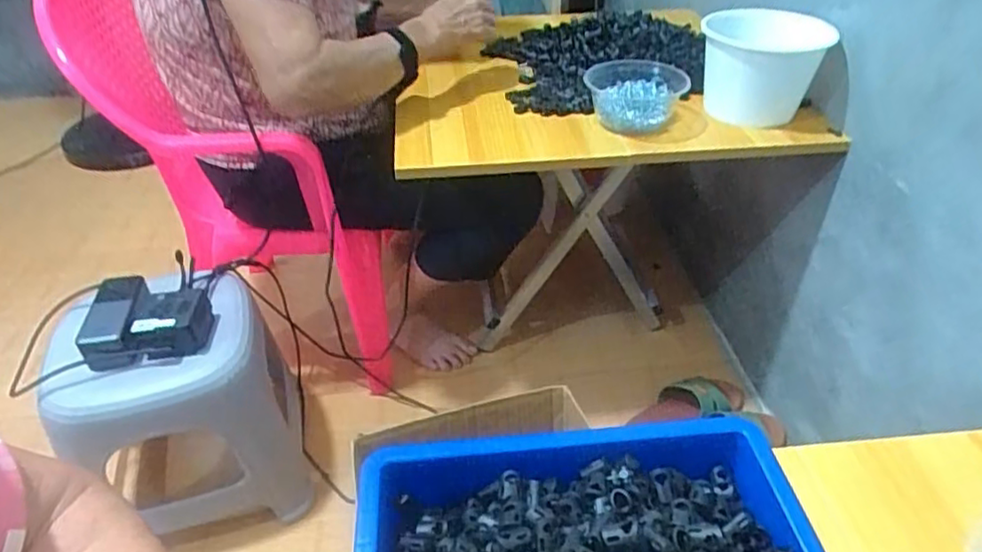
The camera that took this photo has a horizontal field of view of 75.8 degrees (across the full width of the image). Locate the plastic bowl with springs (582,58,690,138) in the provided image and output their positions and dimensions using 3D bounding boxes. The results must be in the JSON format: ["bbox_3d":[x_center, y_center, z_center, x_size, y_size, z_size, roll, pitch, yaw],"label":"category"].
[{"bbox_3d":[0.195,-0.243,0.857,0.134,0.060,0.106,7,40,11],"label":"plastic bowl with springs"}]

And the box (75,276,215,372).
[{"bbox_3d":[-0.447,0.055,0.832,0.155,0.048,0.124,-6,39,-5],"label":"box"}]

